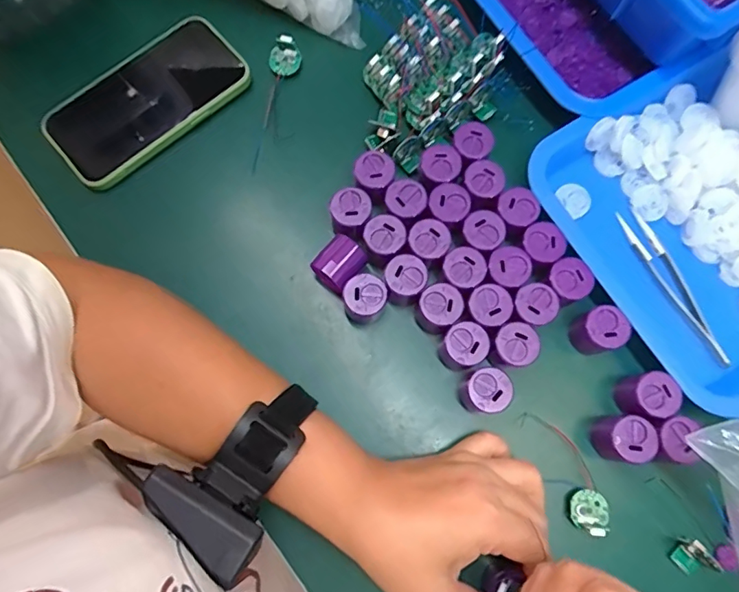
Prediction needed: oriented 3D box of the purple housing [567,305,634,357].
[{"bbox_3d":[0.154,0.024,0.340,0.026,0.032,0.028,0,76,-1],"label":"purple housing"}]

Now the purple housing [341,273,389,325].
[{"bbox_3d":[-0.003,0.004,0.342,0.030,0.033,0.027,-43,80,-10],"label":"purple housing"}]

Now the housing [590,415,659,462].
[{"bbox_3d":[0.163,0.092,0.325,0.027,0.036,0.027,0,76,-1],"label":"housing"}]

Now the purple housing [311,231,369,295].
[{"bbox_3d":[-0.020,-0.021,0.349,0.026,0.025,0.035,39,79,8],"label":"purple housing"}]

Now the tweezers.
[{"bbox_3d":[0.215,-0.007,0.355,0.019,0.008,0.122,-25,78,-6],"label":"tweezers"}]

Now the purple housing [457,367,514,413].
[{"bbox_3d":[0.075,0.062,0.329,0.026,0.033,0.027,0,76,-1],"label":"purple housing"}]

